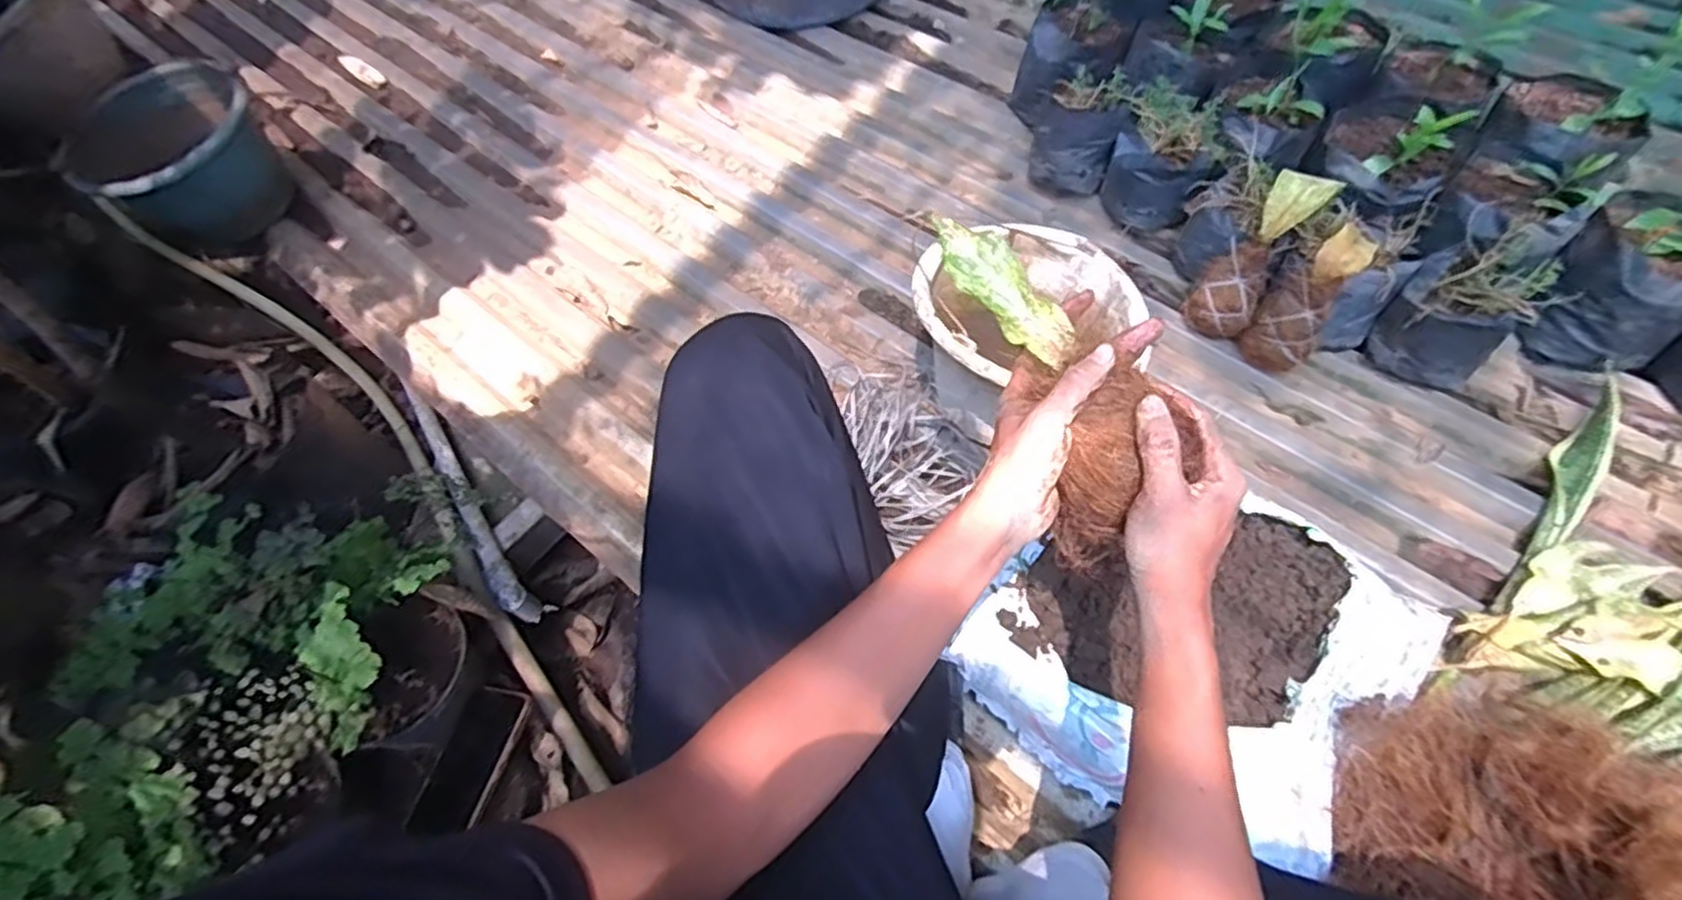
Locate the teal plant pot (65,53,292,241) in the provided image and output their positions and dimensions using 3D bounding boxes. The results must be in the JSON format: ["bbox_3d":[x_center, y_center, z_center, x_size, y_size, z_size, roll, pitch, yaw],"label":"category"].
[{"bbox_3d":[-0.955,-0.419,1.089,0.236,0.184,0.236,-1,63,3],"label":"teal plant pot"}]

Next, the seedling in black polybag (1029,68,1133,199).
[{"bbox_3d":[0.345,-0.454,1.084,0.117,0.148,0.107,18,66,12],"label":"seedling in black polybag"}]

